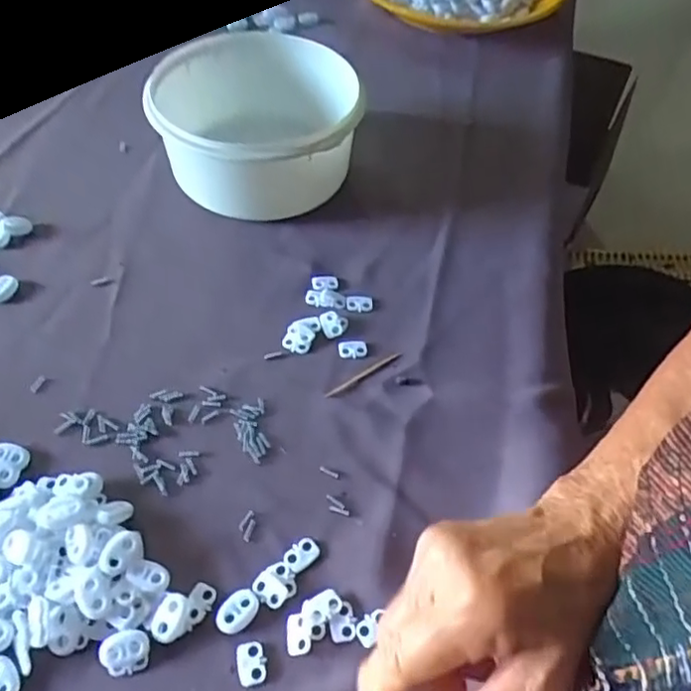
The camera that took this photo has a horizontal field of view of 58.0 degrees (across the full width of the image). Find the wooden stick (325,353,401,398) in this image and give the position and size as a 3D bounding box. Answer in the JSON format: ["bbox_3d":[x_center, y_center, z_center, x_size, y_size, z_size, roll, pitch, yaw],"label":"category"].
[{"bbox_3d":[0.012,0.019,0.409,0.060,0.004,0.005,-28,60,-24],"label":"wooden stick"}]

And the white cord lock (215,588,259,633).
[{"bbox_3d":[-0.054,0.134,0.313,0.016,0.005,0.023,33,56,19],"label":"white cord lock"}]

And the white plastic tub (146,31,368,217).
[{"bbox_3d":[-0.073,-0.166,0.491,0.157,0.095,0.151,2,52,-4],"label":"white plastic tub"}]

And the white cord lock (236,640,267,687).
[{"bbox_3d":[-0.046,0.153,0.301,0.013,0.004,0.019,-8,53,-12],"label":"white cord lock"}]

